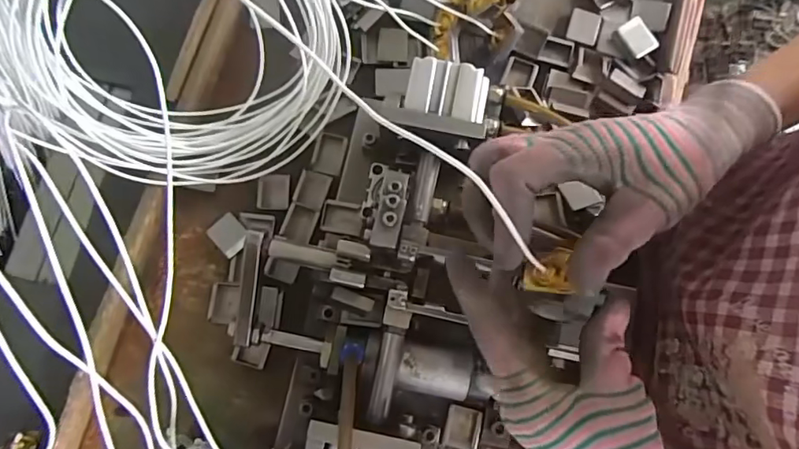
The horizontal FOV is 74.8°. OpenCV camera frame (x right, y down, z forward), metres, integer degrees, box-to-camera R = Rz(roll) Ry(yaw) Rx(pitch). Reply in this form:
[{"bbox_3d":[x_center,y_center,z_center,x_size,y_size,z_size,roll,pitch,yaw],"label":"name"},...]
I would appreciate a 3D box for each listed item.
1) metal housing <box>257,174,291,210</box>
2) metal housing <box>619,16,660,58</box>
[{"bbox_3d":[-0.106,-0.027,0.440,0.027,0.008,0.029,3,79,2],"label":"metal housing"},{"bbox_3d":[0.207,-0.163,0.453,0.022,0.007,0.033,-32,80,-5],"label":"metal housing"}]

